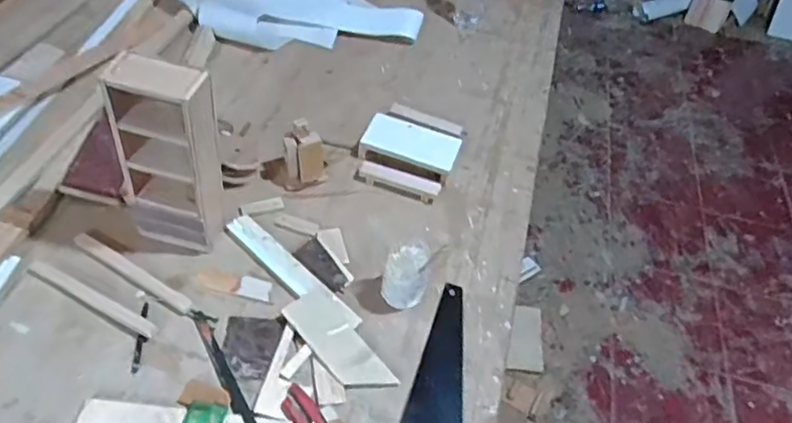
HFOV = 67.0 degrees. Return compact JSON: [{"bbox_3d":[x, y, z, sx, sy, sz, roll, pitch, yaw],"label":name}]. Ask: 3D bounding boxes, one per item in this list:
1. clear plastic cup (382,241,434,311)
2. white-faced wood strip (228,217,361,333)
[{"bbox_3d":[0.015,0.098,0.859,0.062,0.084,0.067,4,48,-4],"label":"clear plastic cup"},{"bbox_3d":[-0.185,0.065,0.893,0.200,0.007,0.046,37,54,24],"label":"white-faced wood strip"}]

